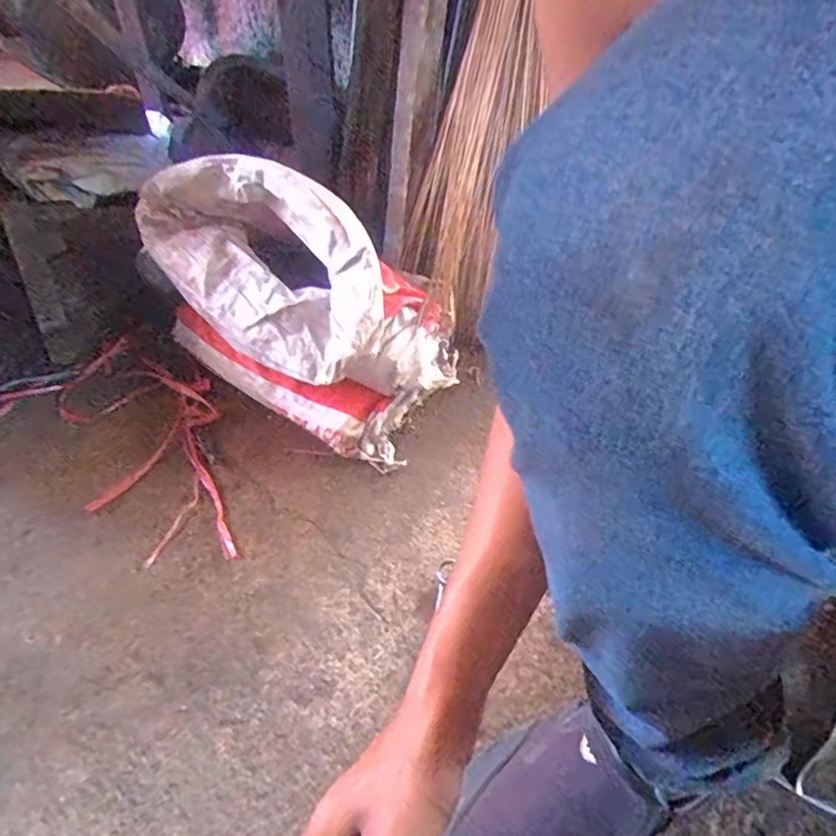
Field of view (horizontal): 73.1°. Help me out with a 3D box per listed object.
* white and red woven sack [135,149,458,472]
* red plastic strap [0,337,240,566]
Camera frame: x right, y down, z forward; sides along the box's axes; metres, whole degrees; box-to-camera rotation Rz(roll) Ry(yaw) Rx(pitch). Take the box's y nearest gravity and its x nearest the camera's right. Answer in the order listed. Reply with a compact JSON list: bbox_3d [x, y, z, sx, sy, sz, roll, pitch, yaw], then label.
[{"bbox_3d":[-0.140,-0.153,0.707,0.365,0.269,0.212,28,52,24],"label":"white and red woven sack"},{"bbox_3d":[-0.351,0.021,0.693,0.419,0.043,0.273,26,51,22],"label":"red plastic strap"}]

